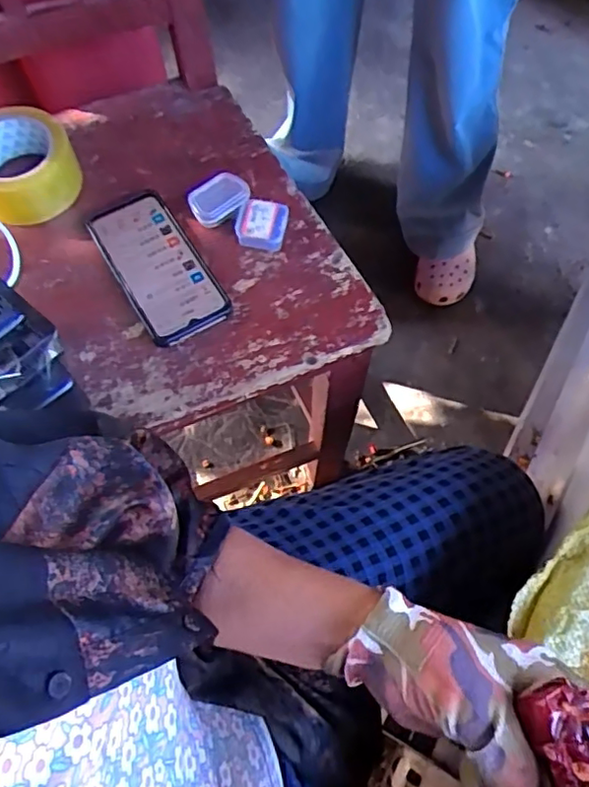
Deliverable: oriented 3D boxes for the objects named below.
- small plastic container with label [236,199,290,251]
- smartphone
[{"bbox_3d":[-0.031,-0.164,0.579,0.047,0.018,0.048,7,66,3],"label":"small plastic container with label"},{"bbox_3d":[-0.129,-0.122,0.560,0.077,0.011,0.168,-29,69,-13],"label":"smartphone"}]

